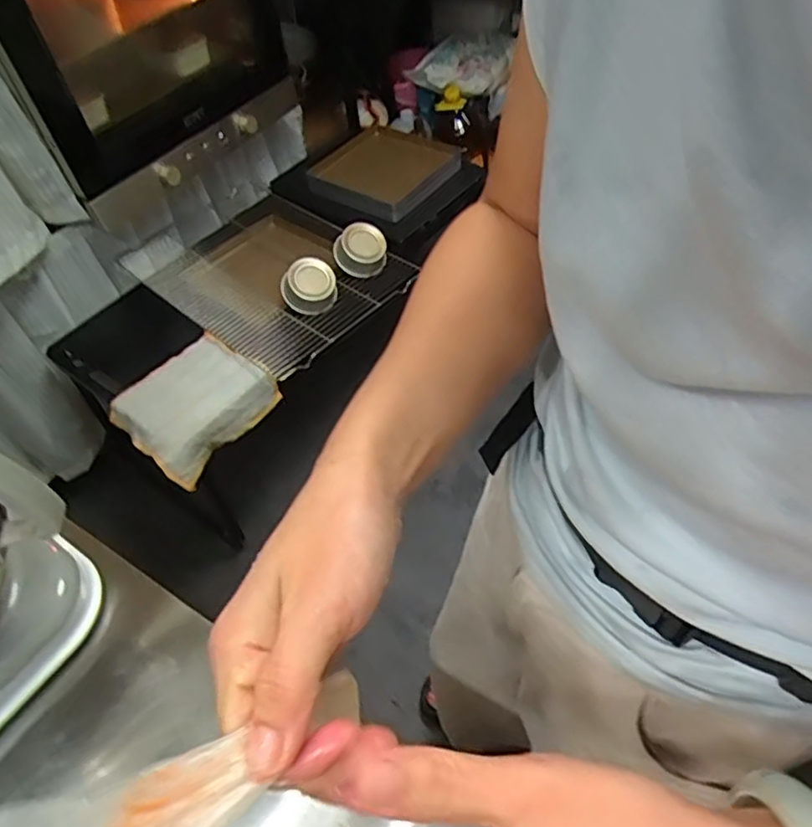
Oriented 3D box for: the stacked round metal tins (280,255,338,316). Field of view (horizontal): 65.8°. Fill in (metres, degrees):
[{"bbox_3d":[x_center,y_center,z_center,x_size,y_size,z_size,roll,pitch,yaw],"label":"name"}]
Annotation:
[{"bbox_3d":[-0.191,-0.254,1.255,0.106,0.036,0.109,-40,97,-16],"label":"stacked round metal tins"}]

